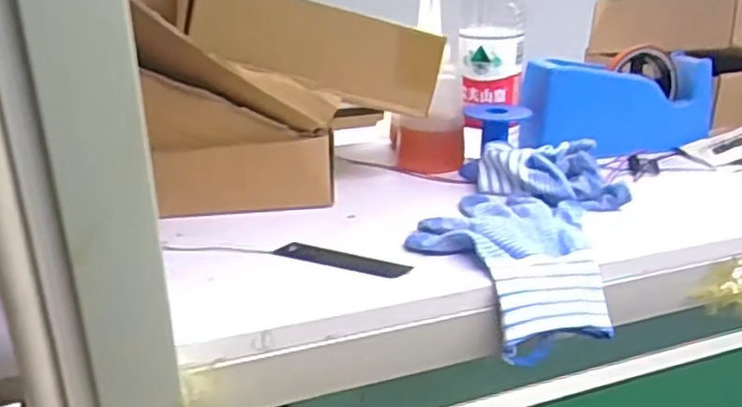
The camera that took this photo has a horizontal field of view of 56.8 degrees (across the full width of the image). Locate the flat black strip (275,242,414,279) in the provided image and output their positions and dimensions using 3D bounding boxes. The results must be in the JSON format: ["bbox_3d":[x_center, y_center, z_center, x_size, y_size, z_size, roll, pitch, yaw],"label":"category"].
[{"bbox_3d":[-0.019,0.039,0.481,0.097,0.005,0.022,12,26,26],"label":"flat black strip"}]

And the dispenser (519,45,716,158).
[{"bbox_3d":[0.254,-0.104,0.716,0.210,0.090,0.060,-6,24,-14],"label":"dispenser"}]

